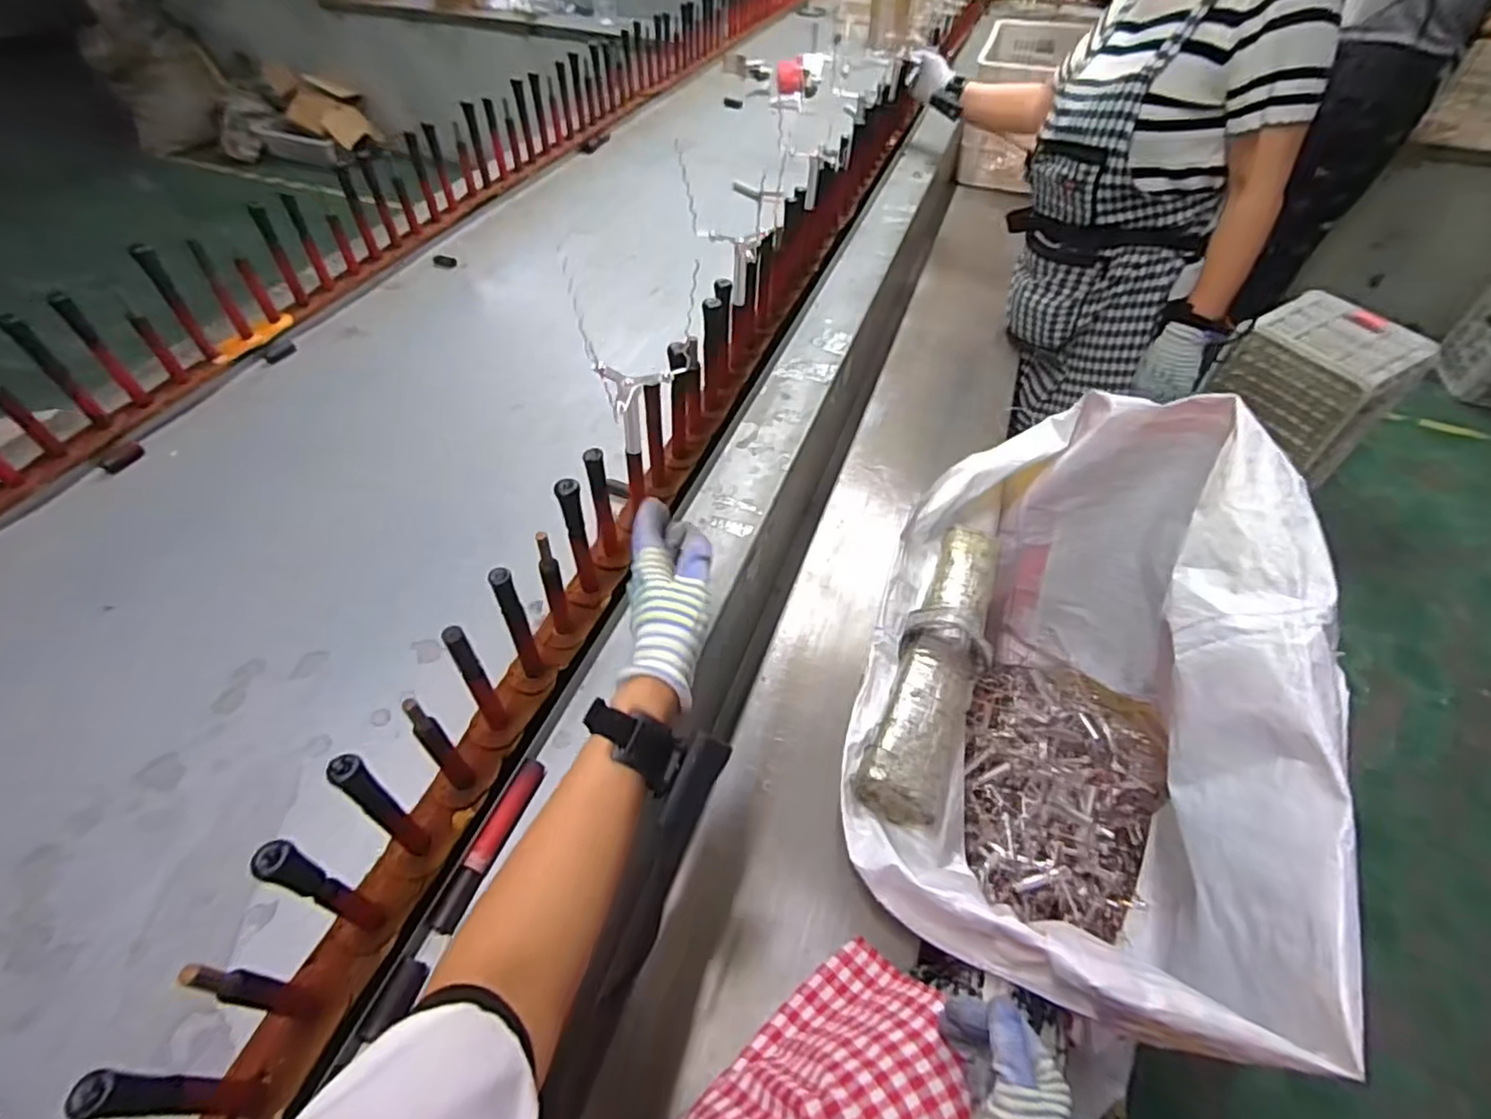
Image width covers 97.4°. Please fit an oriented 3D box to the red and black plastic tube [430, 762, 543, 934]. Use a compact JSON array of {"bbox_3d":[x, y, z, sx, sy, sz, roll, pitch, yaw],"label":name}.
[{"bbox_3d":[-0.196,0.216,0.507,0.018,0.016,0.131,18,55,9],"label":"red and black plastic tube"}]

